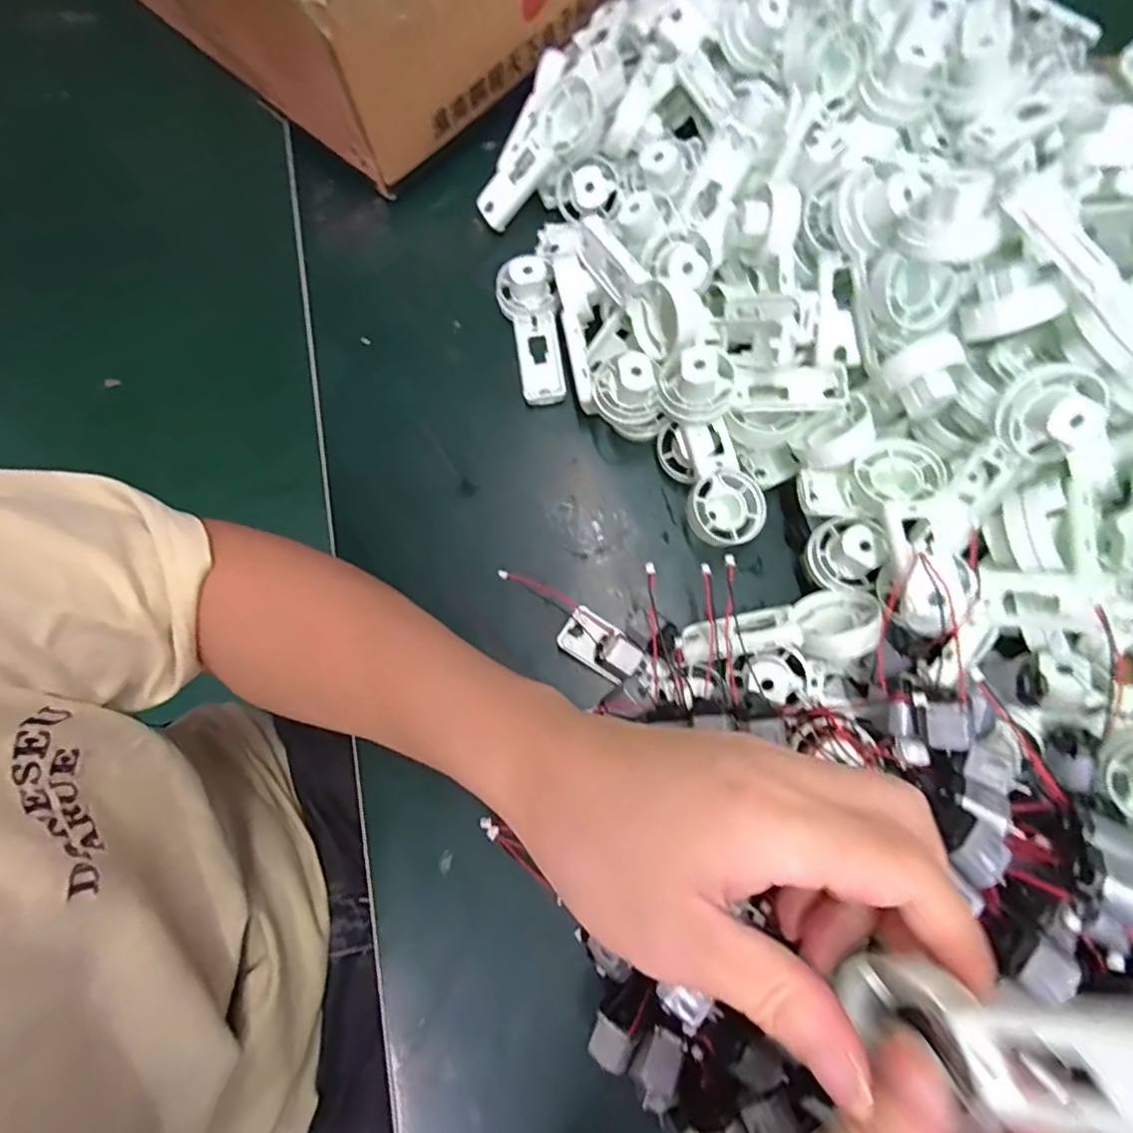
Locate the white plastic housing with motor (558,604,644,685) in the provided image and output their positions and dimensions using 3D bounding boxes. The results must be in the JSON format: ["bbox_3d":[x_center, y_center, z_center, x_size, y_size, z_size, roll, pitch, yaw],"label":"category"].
[{"bbox_3d":[0.018,0.042,0.310,0.042,0.022,0.024,34,78,10],"label":"white plastic housing with motor"}]

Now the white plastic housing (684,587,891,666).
[{"bbox_3d":[0.104,0.032,0.289,0.093,0.028,0.035,-11,75,13],"label":"white plastic housing"}]

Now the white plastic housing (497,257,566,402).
[{"bbox_3d":[-0.020,-0.142,0.356,0.032,0.025,0.087,-11,75,-2],"label":"white plastic housing"}]

